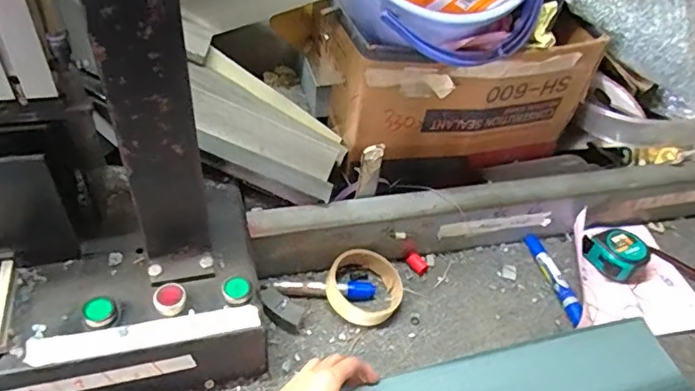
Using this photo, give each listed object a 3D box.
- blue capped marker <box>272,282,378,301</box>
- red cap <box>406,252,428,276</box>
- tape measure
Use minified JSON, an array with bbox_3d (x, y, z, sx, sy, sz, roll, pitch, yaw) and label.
[{"bbox_3d":[-0.025,0.108,0.605,0.114,0.015,0.020,1,44,-7],"label":"blue capped marker"},{"bbox_3d":[0.087,0.083,0.649,0.016,0.015,0.027,-28,54,-32],"label":"red cap"},{"bbox_3d":[0.341,0.071,0.673,0.062,0.036,0.070,-21,51,-27],"label":"tape measure"}]

